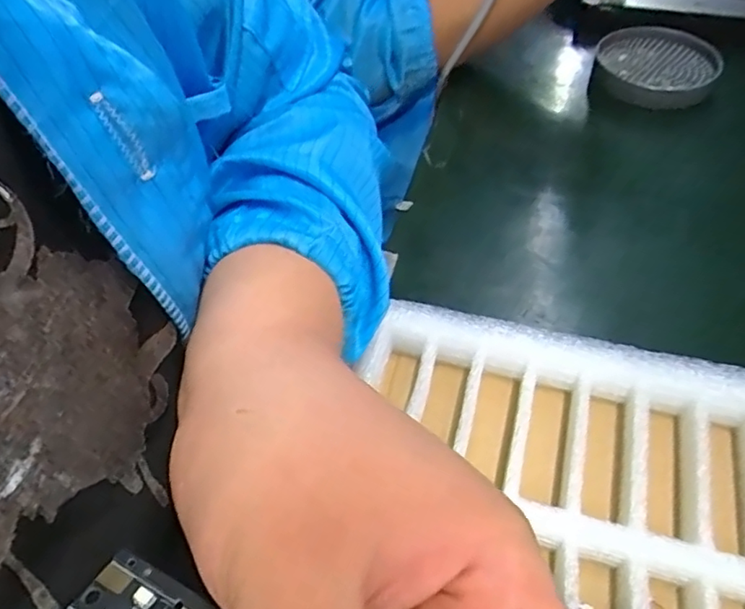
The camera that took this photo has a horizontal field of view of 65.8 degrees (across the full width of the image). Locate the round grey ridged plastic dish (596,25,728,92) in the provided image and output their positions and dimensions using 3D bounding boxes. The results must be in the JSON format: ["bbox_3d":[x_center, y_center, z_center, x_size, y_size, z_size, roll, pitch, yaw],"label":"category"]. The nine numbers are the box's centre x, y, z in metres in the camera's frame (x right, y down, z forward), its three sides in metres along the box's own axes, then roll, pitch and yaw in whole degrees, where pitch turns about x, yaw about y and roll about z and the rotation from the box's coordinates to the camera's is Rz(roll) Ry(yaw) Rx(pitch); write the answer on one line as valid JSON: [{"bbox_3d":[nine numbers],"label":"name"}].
[{"bbox_3d":[0.288,-0.248,0.592,0.119,0.026,0.120,-1,51,2],"label":"round grey ridged plastic dish"}]

